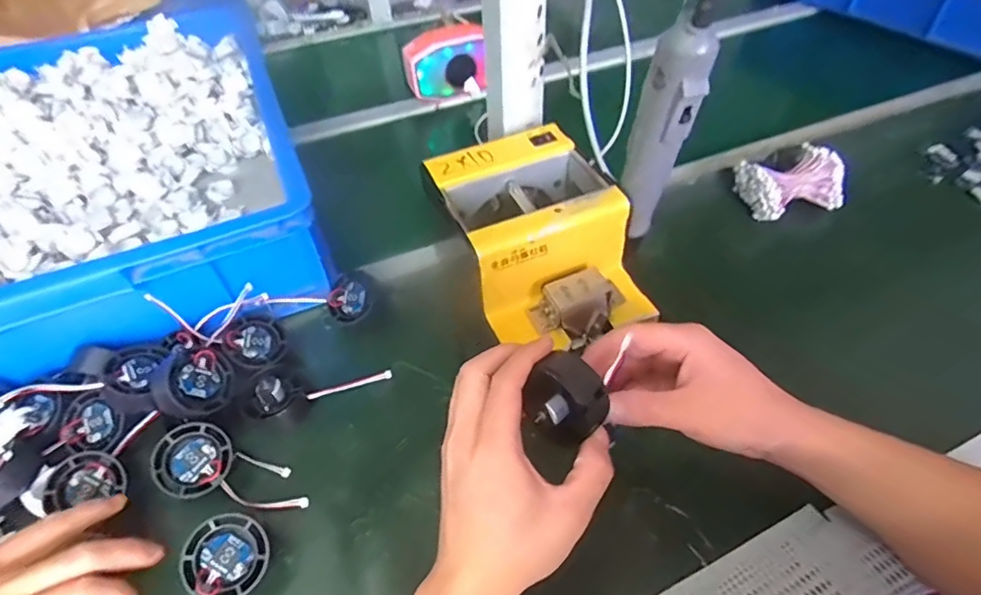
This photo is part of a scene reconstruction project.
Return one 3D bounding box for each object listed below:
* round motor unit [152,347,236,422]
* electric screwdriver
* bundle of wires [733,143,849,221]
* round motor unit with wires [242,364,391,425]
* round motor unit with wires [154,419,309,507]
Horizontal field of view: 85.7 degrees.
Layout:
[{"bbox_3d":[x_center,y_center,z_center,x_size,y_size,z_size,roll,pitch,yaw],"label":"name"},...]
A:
[{"bbox_3d":[-0.234,0.068,0.422,0.019,0.052,0.053,-17,23,33],"label":"round motor unit"},{"bbox_3d":[0.114,-0.102,0.360,0.040,0.158,0.030,11,49,13],"label":"electric screwdriver"},{"bbox_3d":[0.326,-0.126,0.576,0.090,0.049,0.071,-15,48,-9],"label":"bundle of wires"},{"bbox_3d":[-0.148,0.079,0.457,0.119,0.031,0.042,-6,46,-18],"label":"round motor unit with wires"},{"bbox_3d":[-0.193,0.134,0.394,0.112,0.039,0.052,13,50,16],"label":"round motor unit with wires"}]

